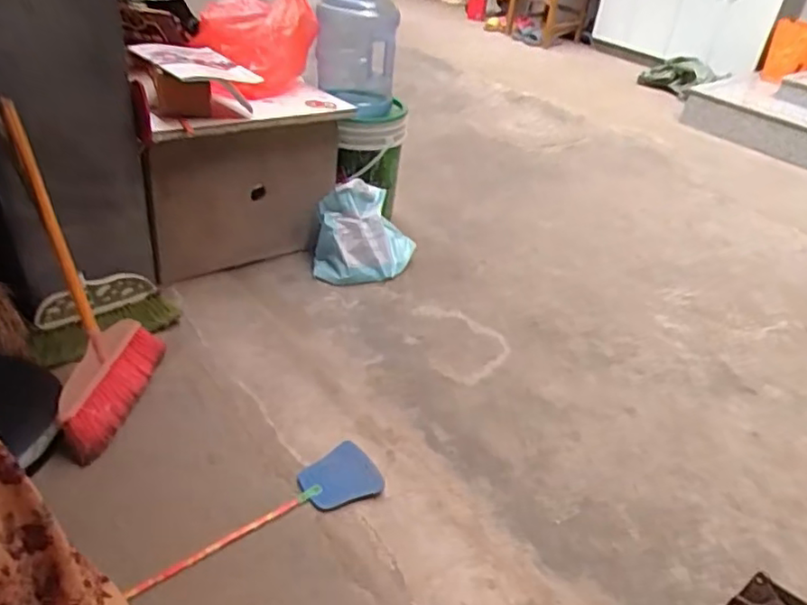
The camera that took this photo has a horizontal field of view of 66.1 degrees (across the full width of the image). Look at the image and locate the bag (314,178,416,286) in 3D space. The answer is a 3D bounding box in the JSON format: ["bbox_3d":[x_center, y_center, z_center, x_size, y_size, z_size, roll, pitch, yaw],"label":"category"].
[{"bbox_3d":[-0.117,-0.212,1.925,0.305,0.232,0.248,4,31,-4],"label":"bag"}]

